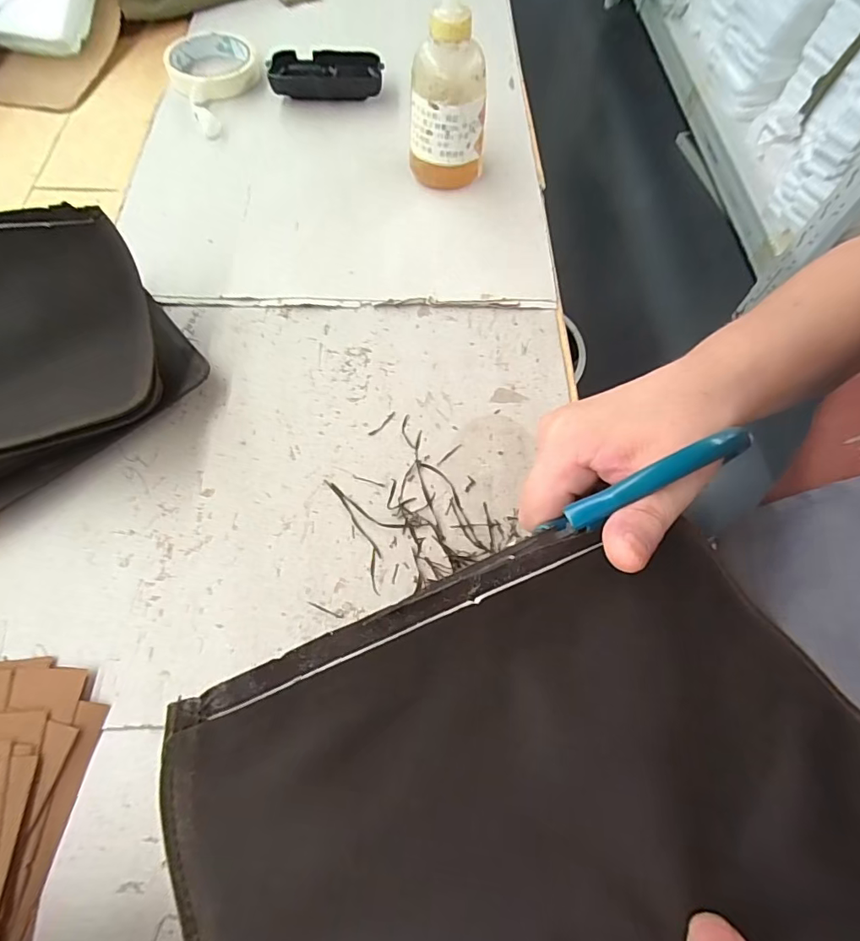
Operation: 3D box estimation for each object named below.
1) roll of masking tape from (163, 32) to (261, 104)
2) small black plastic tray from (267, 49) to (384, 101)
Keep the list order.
[{"bbox_3d":[-0.223,-0.414,0.517,0.086,0.021,0.096,-21,67,-12],"label":"roll of masking tape"},{"bbox_3d":[-0.106,-0.403,0.516,0.110,0.027,0.061,-11,65,-8],"label":"small black plastic tray"}]

